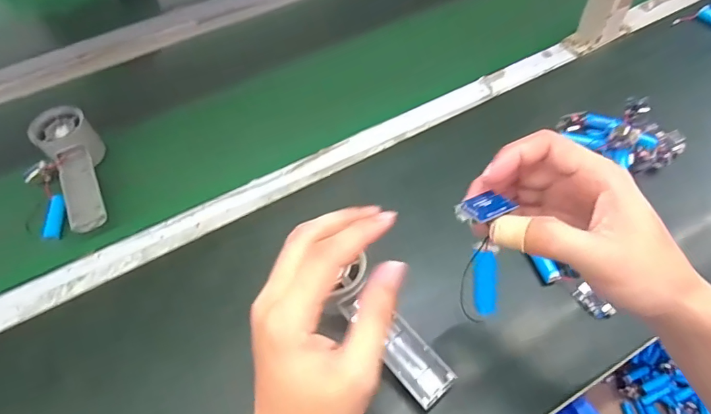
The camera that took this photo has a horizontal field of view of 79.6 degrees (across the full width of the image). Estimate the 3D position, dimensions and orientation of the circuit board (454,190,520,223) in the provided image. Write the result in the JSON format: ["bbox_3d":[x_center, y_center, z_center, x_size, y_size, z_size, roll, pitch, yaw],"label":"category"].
[{"bbox_3d":[0.073,0.001,0.242,0.032,0.008,0.018,-17,58,-7],"label":"circuit board"}]

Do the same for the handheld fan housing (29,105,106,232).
[{"bbox_3d":[-0.302,-0.039,0.466,0.059,0.058,0.149,-29,60,-16],"label":"handheld fan housing"}]

